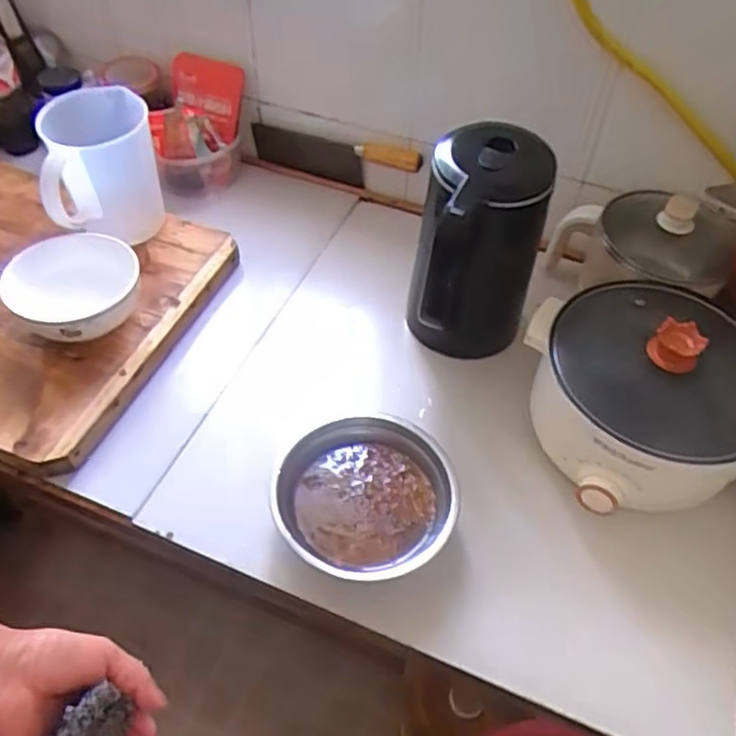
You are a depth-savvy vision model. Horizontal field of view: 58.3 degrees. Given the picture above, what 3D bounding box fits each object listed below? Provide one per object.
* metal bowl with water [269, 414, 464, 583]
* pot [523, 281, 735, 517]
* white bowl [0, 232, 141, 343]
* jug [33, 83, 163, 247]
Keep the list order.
[{"bbox_3d":[-0.005,0.139,0.681,0.180,0.074,0.176,1,51,-1],"label":"metal bowl with water"},{"bbox_3d":[0.301,0.030,0.710,0.214,0.173,0.226,1,51,-1],"label":"pot"},{"bbox_3d":[-0.343,-0.091,0.781,0.164,0.068,0.138,36,58,25],"label":"white bowl"},{"bbox_3d":[-0.335,-0.239,0.836,0.138,0.175,0.127,-17,53,-15],"label":"jug"}]

